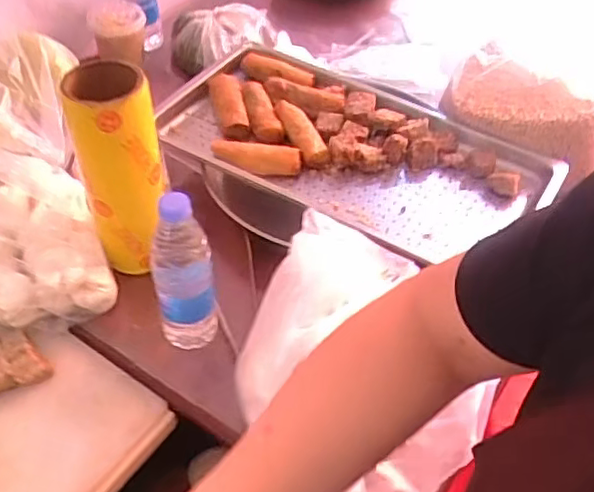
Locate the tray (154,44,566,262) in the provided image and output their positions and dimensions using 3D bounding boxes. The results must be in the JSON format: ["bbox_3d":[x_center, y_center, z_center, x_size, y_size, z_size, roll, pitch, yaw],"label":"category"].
[{"bbox_3d":[0.060,-0.147,0.902,0.516,0.055,0.276,32,53,24],"label":"tray"}]

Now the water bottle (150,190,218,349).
[{"bbox_3d":[-0.127,0.036,0.706,0.067,0.219,0.057,-7,48,-9],"label":"water bottle"}]

